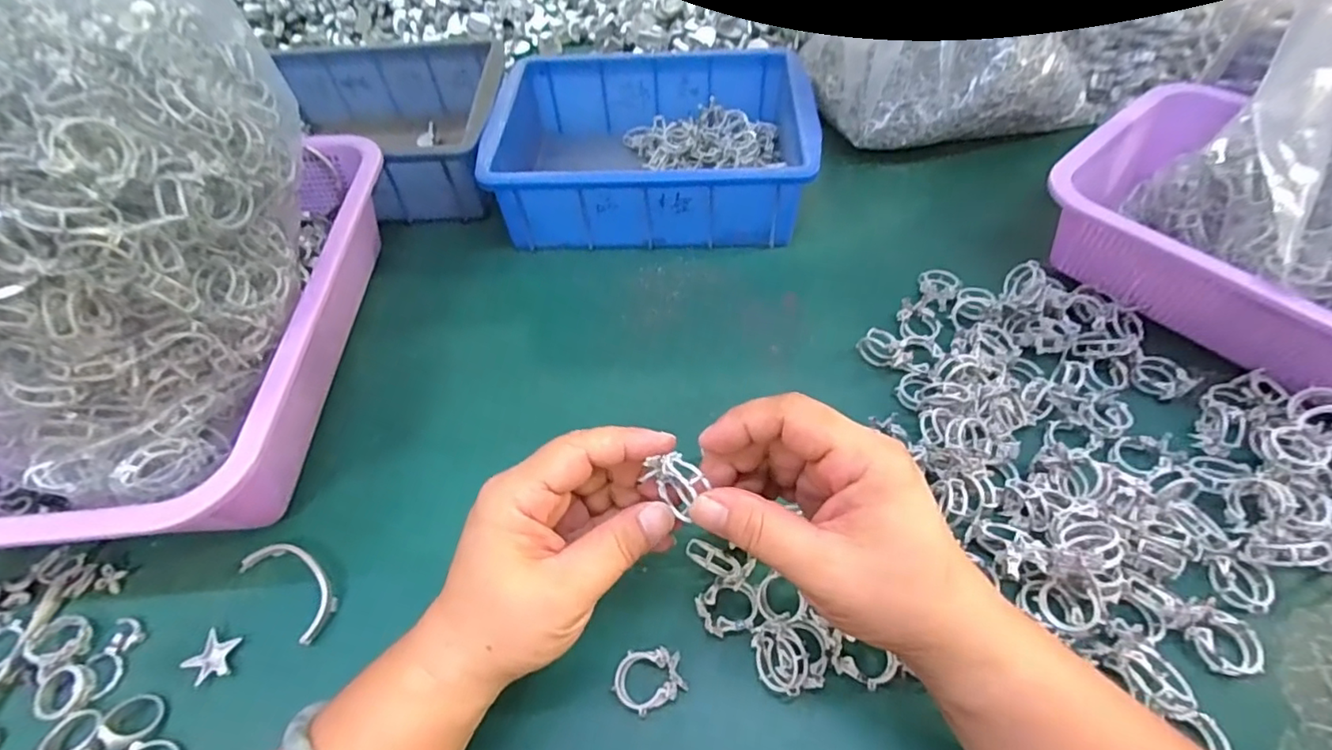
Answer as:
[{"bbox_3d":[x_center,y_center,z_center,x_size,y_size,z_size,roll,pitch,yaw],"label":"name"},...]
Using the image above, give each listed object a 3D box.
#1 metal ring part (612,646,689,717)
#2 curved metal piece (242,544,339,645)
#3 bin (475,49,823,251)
[{"bbox_3d":[-0.008,0.142,0.271,0.033,0.011,0.025,-11,55,-6],"label":"metal ring part"},{"bbox_3d":[-0.197,0.110,0.307,0.064,0.007,0.027,32,62,22],"label":"curved metal piece"},{"bbox_3d":[-0.011,-0.188,0.473,0.245,0.066,0.170,1,55,3],"label":"bin"}]

